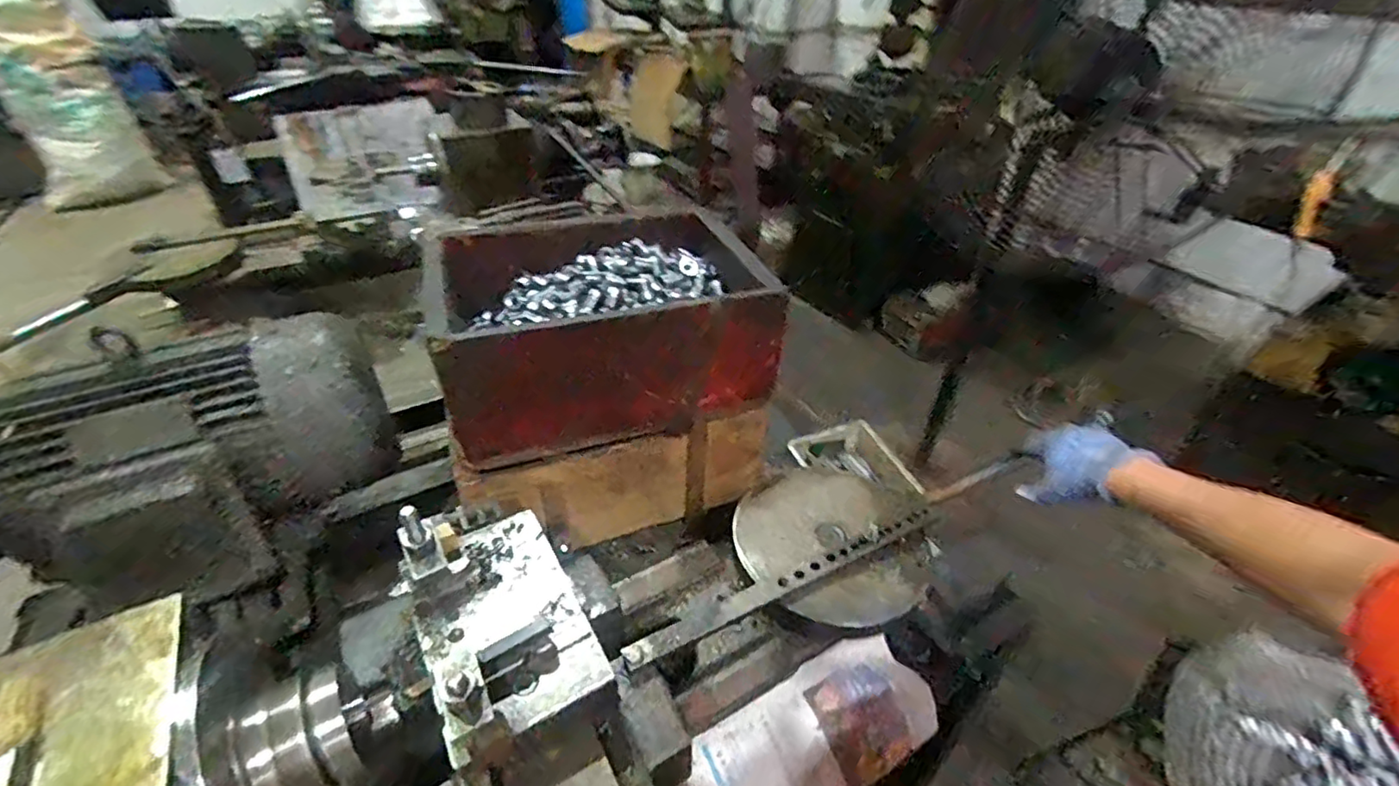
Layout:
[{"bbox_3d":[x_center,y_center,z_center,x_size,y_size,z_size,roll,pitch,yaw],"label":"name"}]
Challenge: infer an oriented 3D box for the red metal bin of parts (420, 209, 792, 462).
[{"bbox_3d":[-0.107,-0.072,0.691,0.335,0.153,0.221,-11,40,-15],"label":"red metal bin of parts"}]

